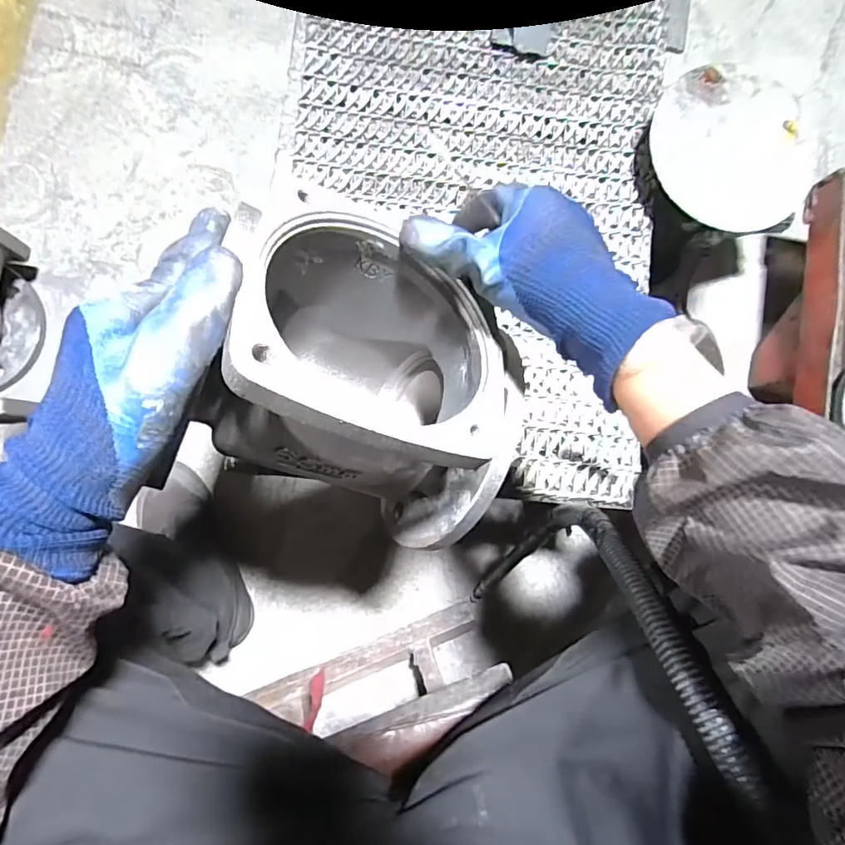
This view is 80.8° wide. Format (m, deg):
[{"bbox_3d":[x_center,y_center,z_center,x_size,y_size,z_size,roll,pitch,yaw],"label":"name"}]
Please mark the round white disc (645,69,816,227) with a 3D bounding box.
[{"bbox_3d":[0.307,-0.269,0.490,0.155,0.020,0.159,0,85,-5],"label":"round white disc"}]

